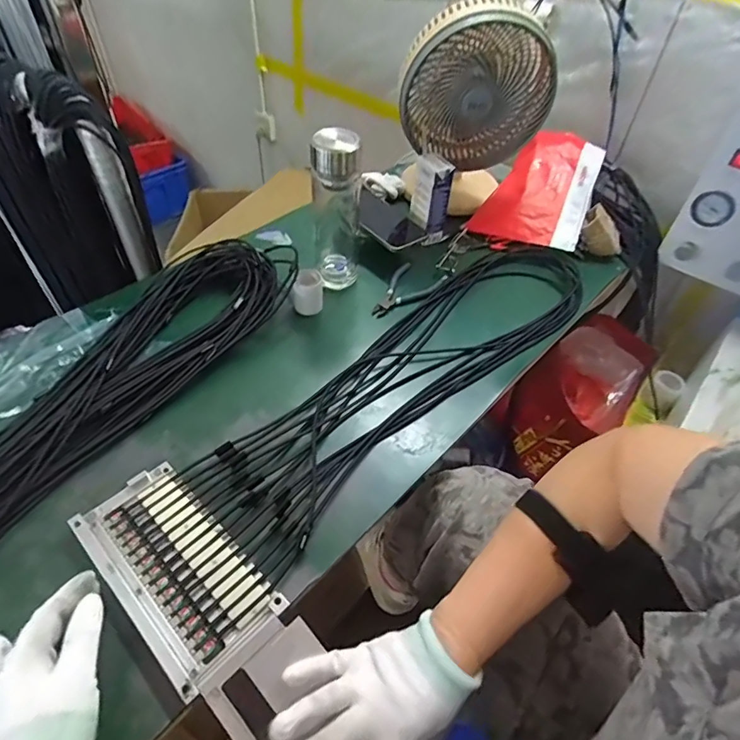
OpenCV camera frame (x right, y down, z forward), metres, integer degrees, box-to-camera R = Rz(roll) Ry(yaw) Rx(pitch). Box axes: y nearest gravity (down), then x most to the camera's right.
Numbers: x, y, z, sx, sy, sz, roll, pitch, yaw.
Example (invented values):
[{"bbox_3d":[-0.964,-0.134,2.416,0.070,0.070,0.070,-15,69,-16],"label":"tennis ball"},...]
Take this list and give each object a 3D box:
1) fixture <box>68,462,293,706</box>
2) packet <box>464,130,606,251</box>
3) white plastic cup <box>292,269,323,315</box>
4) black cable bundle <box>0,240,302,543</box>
[{"bbox_3d":[-0.176,0.172,0.425,0.193,0.012,0.097,37,55,26],"label":"fixture"},{"bbox_3d":[0.289,-0.318,0.812,0.172,0.020,0.215,17,77,20],"label":"packet"},{"bbox_3d":[-0.086,-0.109,0.665,0.040,0.051,0.038,2,48,-3],"label":"white plastic cup"},{"bbox_3d":[-0.364,0.052,0.499,0.198,0.049,0.752,29,52,20],"label":"black cable bundle"}]

